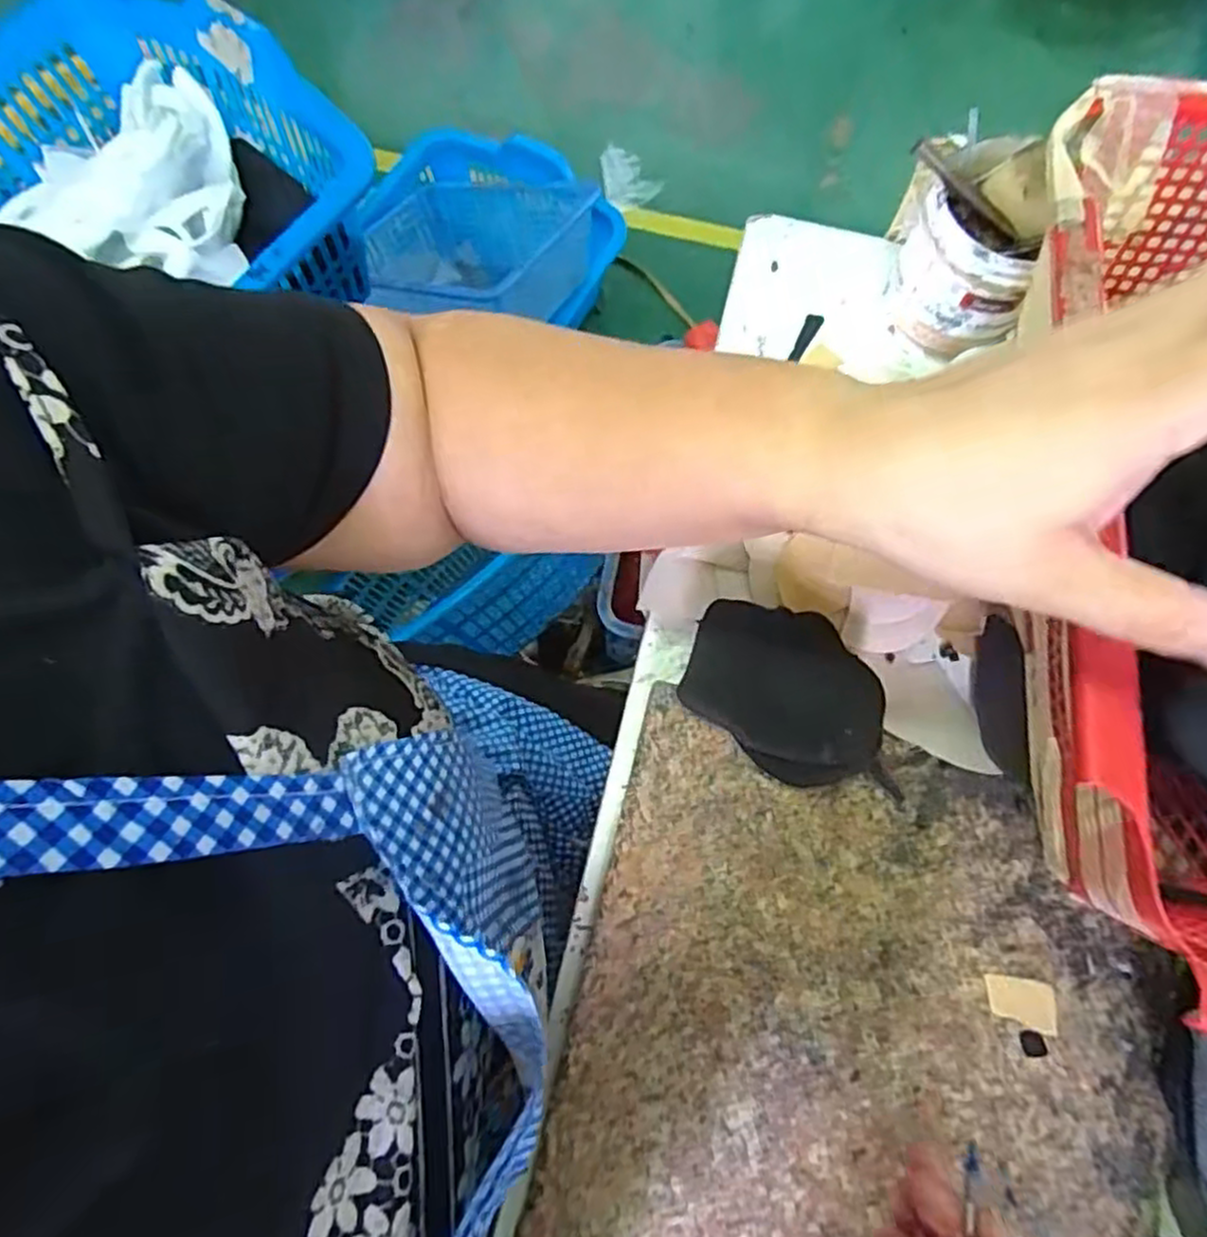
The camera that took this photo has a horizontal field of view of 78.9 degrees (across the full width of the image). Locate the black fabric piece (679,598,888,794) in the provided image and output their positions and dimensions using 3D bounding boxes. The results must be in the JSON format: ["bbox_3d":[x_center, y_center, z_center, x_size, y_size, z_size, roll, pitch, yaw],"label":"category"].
[{"bbox_3d":[0.098,0.034,0.396,0.107,0.027,0.088,40,79,9],"label":"black fabric piece"}]

